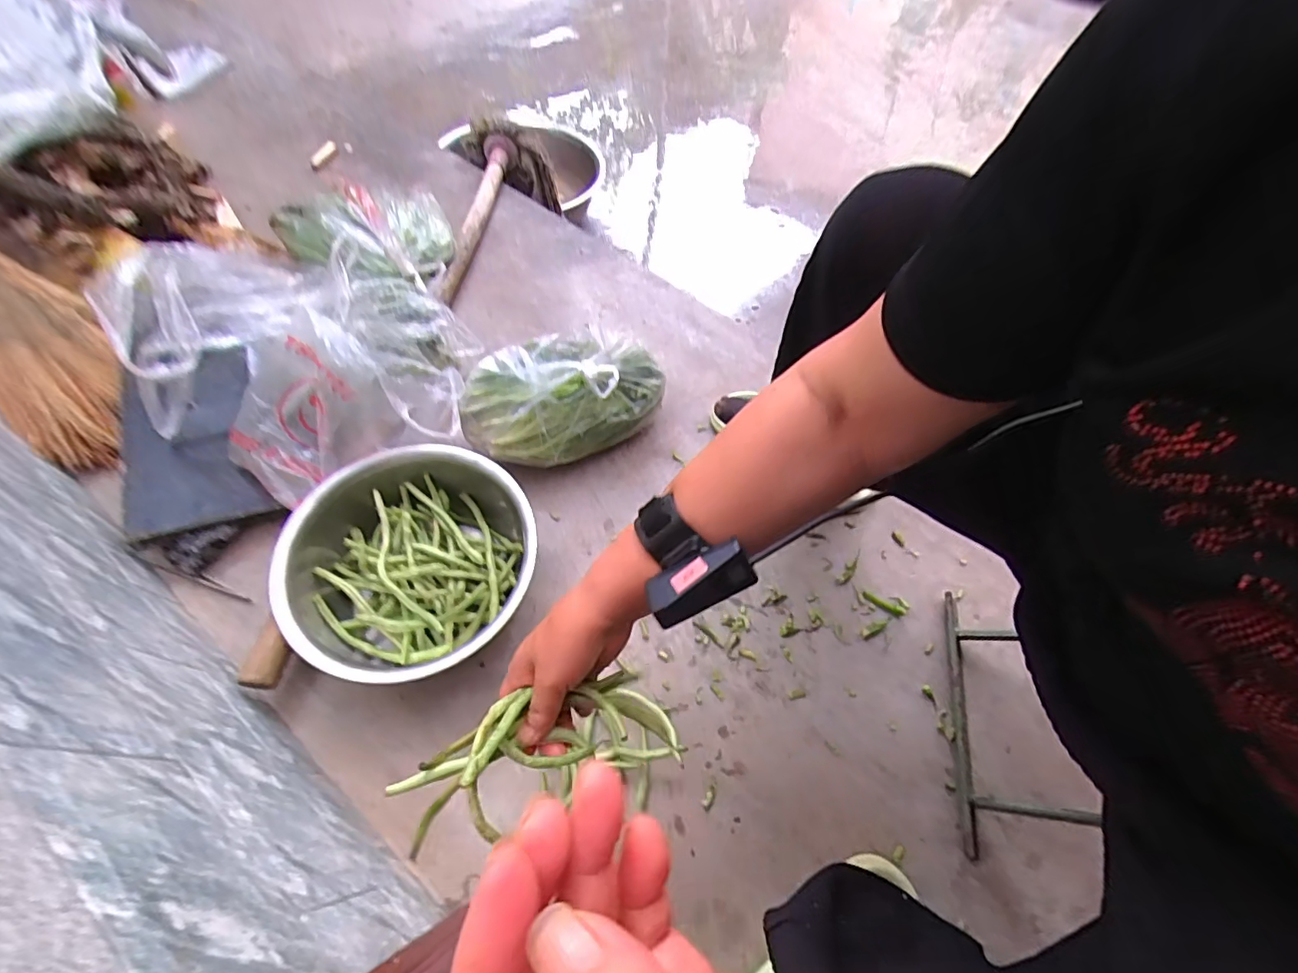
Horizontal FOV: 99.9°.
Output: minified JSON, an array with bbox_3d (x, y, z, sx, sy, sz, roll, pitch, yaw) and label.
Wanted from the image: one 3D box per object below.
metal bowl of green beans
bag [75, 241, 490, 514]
[{"bbox_3d":[-0.270,0.092,0.622,0.262,0.121,0.255,2,60,-3],"label":"metal bowl of green beans"},{"bbox_3d":[-0.400,-0.169,0.668,0.321,0.187,0.349,39,65,17],"label":"bag"}]

